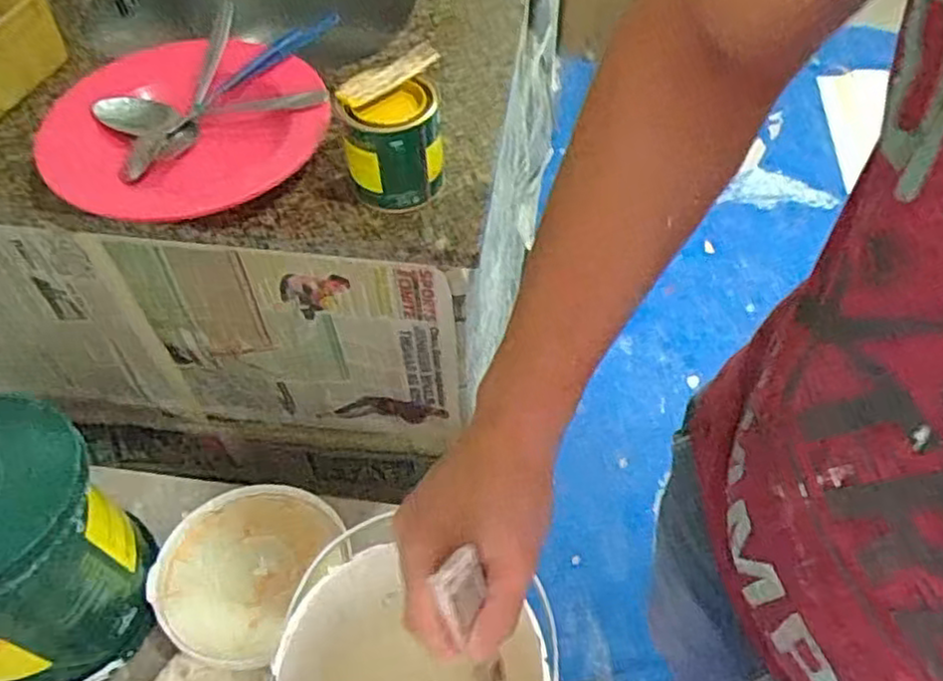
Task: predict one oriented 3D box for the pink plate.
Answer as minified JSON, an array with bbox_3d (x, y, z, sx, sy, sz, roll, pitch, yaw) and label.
[{"bbox_3d":[-0.226,-0.174,0.568,0.212,0.040,0.213,-1,54,1],"label":"pink plate"}]

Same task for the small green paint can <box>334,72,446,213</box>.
[{"bbox_3d":[-0.056,-0.141,0.519,0.068,0.076,0.057,-8,54,-4],"label":"small green paint can"}]

